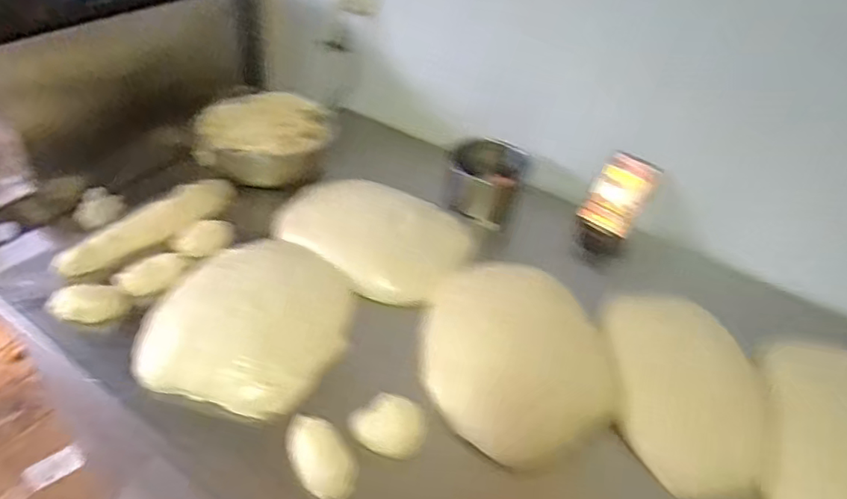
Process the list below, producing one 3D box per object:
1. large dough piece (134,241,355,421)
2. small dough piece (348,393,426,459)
[{"bbox_3d":[-0.235,0.086,0.749,0.263,0.062,0.279,9,39,2],"label":"large dough piece"},{"bbox_3d":[-0.043,0.209,0.663,0.090,0.035,0.056,19,40,13],"label":"small dough piece"}]

